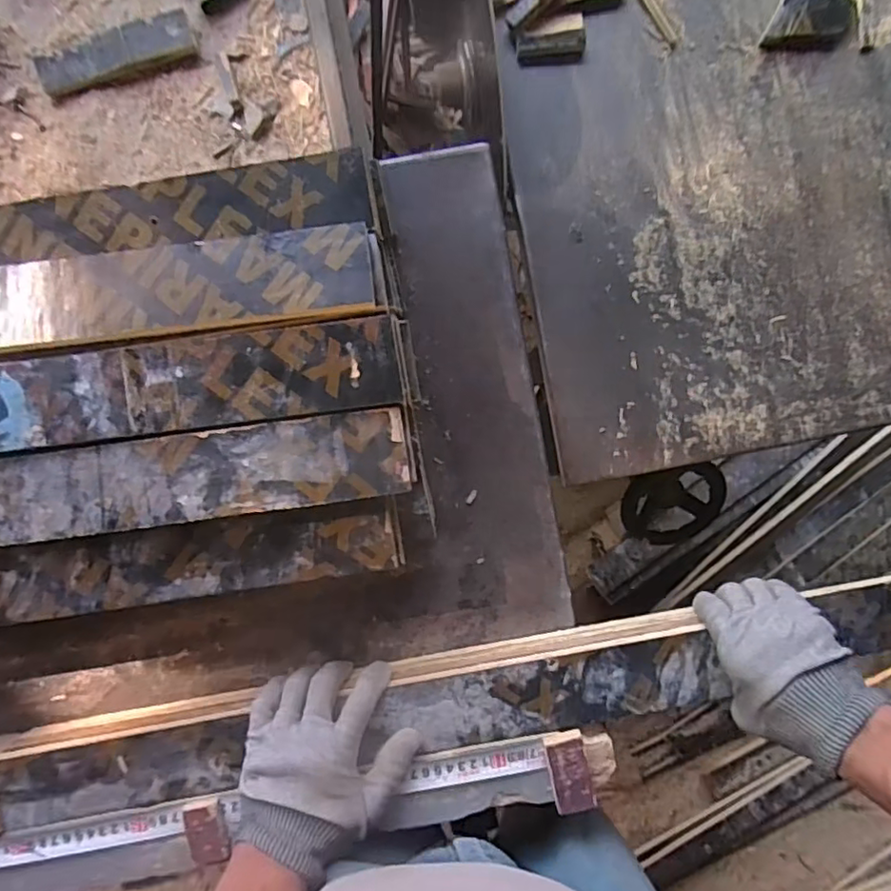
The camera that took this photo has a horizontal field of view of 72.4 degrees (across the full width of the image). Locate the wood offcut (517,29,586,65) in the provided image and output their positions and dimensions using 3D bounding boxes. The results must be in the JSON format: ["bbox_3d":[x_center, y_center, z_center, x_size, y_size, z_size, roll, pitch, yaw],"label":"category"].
[{"bbox_3d":[0.094,-0.350,0.535,0.058,0.008,0.020,-5,94,2],"label":"wood offcut"}]

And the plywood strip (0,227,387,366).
[{"bbox_3d":[-0.299,-0.095,0.445,0.494,0.016,0.073,-7,85,1],"label":"plywood strip"}]

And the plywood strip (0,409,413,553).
[{"bbox_3d":[-0.279,0.039,0.439,0.502,0.016,0.066,-7,94,2],"label":"plywood strip"}]

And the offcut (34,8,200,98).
[{"bbox_3d":[-0.329,-0.390,0.607,0.156,0.014,0.040,-17,93,2],"label":"offcut"}]

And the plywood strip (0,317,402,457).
[{"bbox_3d":[-0.279,-0.029,0.432,0.489,0.013,0.063,-7,94,2],"label":"plywood strip"}]

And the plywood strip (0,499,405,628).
[{"bbox_3d":[-0.278,0.100,0.458,0.483,0.011,0.059,-7,94,2],"label":"plywood strip"}]

